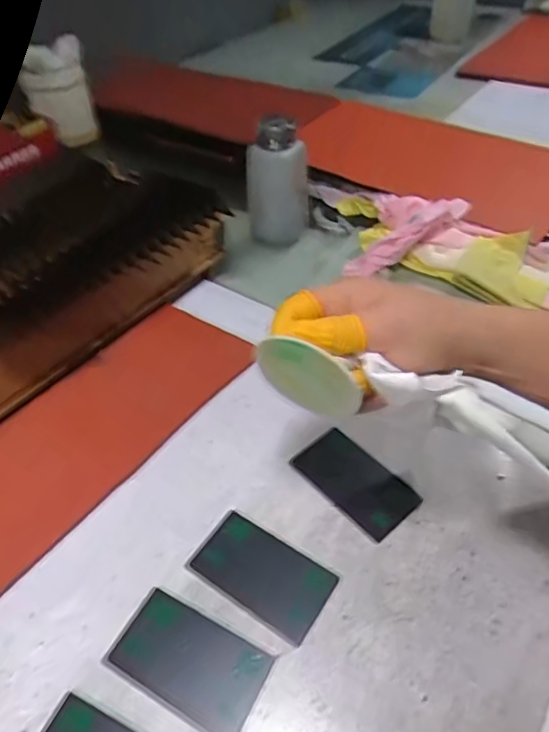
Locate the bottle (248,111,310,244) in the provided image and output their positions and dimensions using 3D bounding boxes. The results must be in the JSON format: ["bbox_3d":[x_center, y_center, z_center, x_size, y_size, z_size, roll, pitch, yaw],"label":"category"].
[{"bbox_3d":[0.004,-0.189,0.564,0.064,0.127,0.047,-2,44,2],"label":"bottle"}]

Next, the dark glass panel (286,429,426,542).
[{"bbox_3d":[0.057,0.079,0.377,0.048,0.008,0.082,-34,52,-27],"label":"dark glass panel"}]

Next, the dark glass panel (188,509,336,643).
[{"bbox_3d":[-0.007,0.128,0.336,0.084,0.004,0.049,25,51,26],"label":"dark glass panel"}]

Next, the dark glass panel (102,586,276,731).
[{"bbox_3d":[-0.049,0.165,0.303,0.086,0.004,0.049,20,49,22],"label":"dark glass panel"}]

